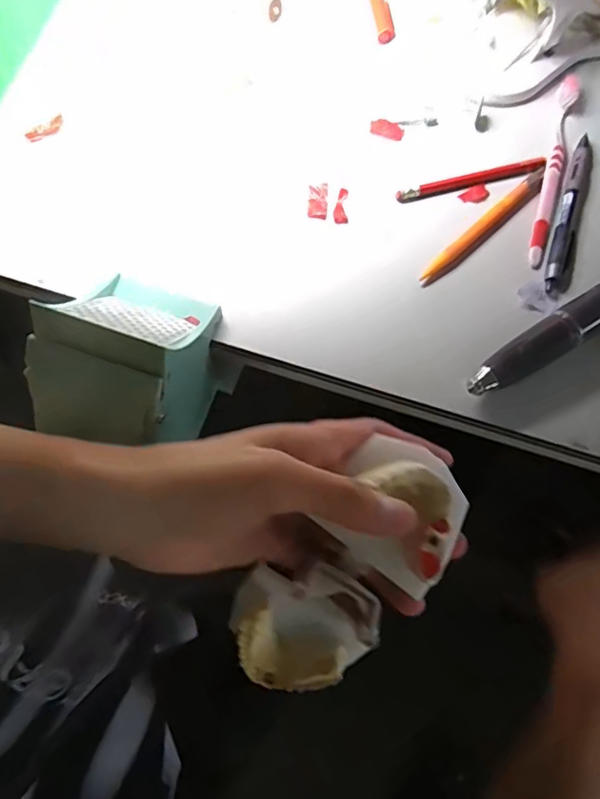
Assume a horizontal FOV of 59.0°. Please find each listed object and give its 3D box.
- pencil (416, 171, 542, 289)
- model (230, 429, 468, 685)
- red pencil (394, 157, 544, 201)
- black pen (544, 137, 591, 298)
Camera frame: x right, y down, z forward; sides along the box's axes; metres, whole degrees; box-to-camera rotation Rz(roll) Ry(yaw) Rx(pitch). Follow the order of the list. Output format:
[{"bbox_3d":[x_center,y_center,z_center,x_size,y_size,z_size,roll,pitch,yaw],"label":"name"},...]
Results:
[{"bbox_3d":[0.131,-0.124,0.376,0.130,0.006,0.013,-41,78,-15],"label":"pencil"},{"bbox_3d":[0.018,0.091,0.260,0.066,0.051,0.145,40,104,9],"label":"model"},{"bbox_3d":[0.126,-0.162,0.390,0.115,0.008,0.010,-14,73,-8],"label":"red pencil"},{"bbox_3d":[0.193,-0.137,0.382,0.015,0.008,0.139,21,71,3],"label":"black pen"}]

